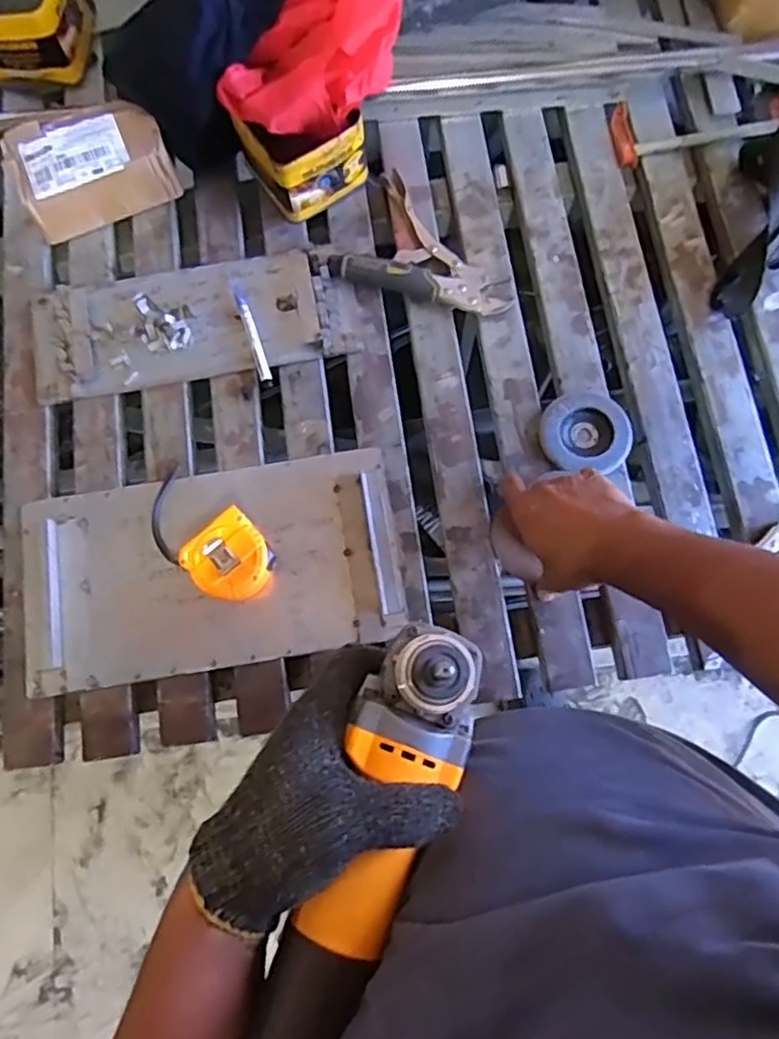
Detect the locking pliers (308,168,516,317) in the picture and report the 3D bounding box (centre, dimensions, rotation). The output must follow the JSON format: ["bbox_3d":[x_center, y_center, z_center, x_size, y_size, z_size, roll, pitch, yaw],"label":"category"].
[{"bbox_3d":[0.038,-0.288,0.732,0.208,0.028,0.145,36,80,9],"label":"locking pliers"}]

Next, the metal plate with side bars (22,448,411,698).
[{"bbox_3d":[-0.182,0.048,0.667,0.377,0.015,0.200,-9,77,-1],"label":"metal plate with side bars"}]

